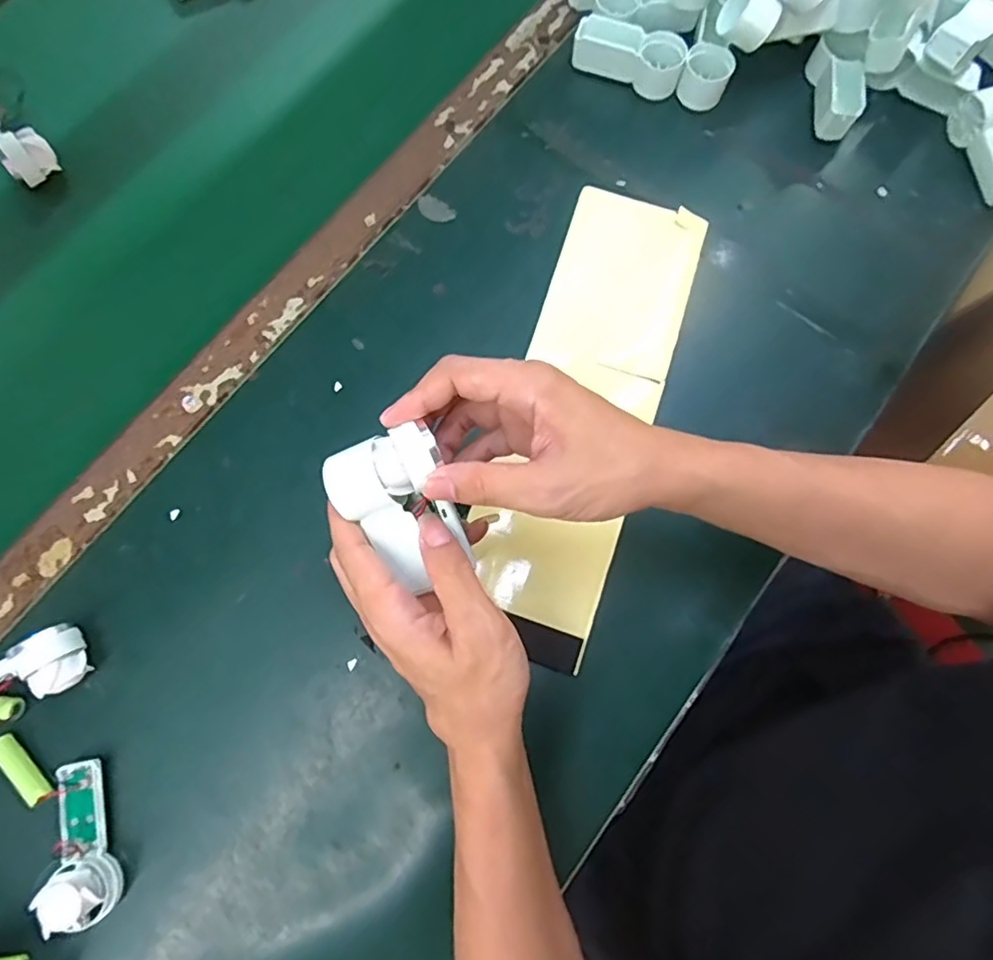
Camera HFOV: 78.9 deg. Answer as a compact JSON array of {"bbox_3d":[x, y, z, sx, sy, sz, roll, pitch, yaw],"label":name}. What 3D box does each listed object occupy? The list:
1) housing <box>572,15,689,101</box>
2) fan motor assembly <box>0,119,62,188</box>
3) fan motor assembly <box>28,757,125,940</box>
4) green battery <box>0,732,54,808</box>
[{"bbox_3d":[0.112,-0.360,0.513,0.091,0.037,0.029,26,78,6],"label":"housing"},{"bbox_3d":[-0.401,-0.286,0.496,0.036,0.035,0.092,-40,80,-9],"label":"fan motor assembly"},{"bbox_3d":[-0.262,0.227,0.376,0.032,0.034,0.092,-19,77,-5],"label":"fan motor assembly"},{"bbox_3d":[-0.309,0.187,0.391,0.052,0.012,0.014,42,80,9],"label":"green battery"}]

